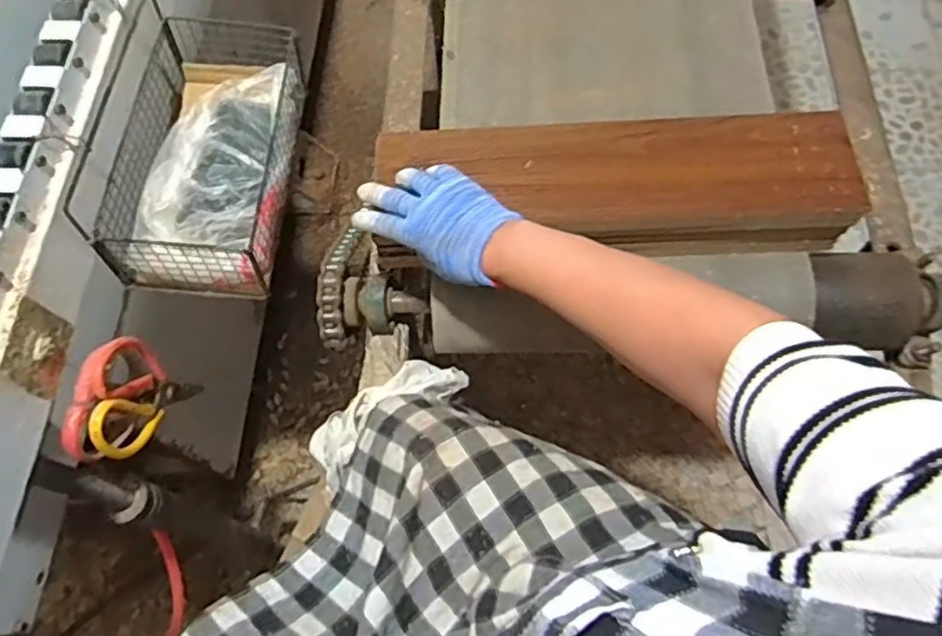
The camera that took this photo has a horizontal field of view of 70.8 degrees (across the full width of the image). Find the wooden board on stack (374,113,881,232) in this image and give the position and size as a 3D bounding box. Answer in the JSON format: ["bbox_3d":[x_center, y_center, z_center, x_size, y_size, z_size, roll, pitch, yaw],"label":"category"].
[{"bbox_3d":[0.144,-0.151,0.663,0.460,0.026,0.132,3,67,3],"label":"wooden board on stack"}]

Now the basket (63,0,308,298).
[{"bbox_3d":[-0.248,-0.163,0.616,0.128,0.111,0.252,2,67,1],"label":"basket"}]

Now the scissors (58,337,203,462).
[{"bbox_3d":[-0.304,0.065,0.610,0.023,0.170,0.094,10,94,4],"label":"scissors"}]

